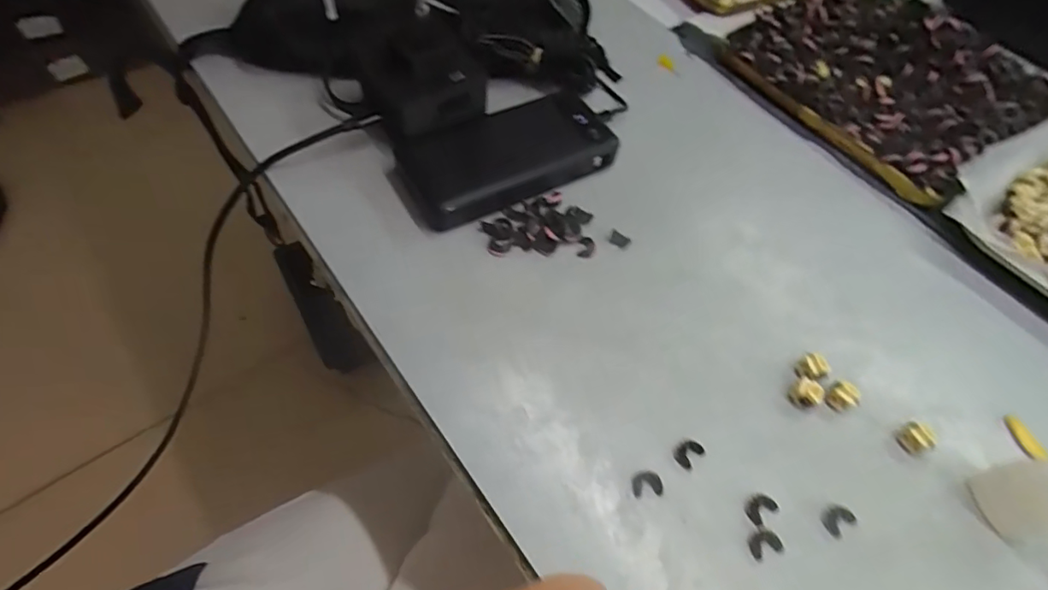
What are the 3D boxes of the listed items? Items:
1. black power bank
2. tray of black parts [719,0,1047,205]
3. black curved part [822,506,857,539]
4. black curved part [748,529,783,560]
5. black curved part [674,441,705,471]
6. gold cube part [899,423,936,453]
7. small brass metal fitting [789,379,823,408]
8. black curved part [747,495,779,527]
[{"bbox_3d":[-0.010,-0.104,0.400,0.155,0.018,0.079,-21,63,-17],"label":"black power bank"},{"bbox_3d":[0.330,-0.204,0.494,0.218,0.032,0.231,-31,65,-23],"label":"tray of black parts"},{"bbox_3d":[0.170,0.120,0.291,0.017,0.004,0.013,-28,65,-20],"label":"black curved part"},{"bbox_3d":[0.126,0.129,0.281,0.017,0.004,0.012,-13,60,-12],"label":"black curved part"},{"bbox_3d":[0.093,0.088,0.302,0.017,0.004,0.012,-38,68,-24],"label":"black curved part"},{"bbox_3d":[0.229,0.084,0.316,0.015,0.011,0.015,-15,61,-13],"label":"gold cube part"},{"bbox_3d":[0.170,0.059,0.326,0.015,0.013,0.016,2,58,-3],"label":"small brass metal fitting"},{"bbox_3d":[0.127,0.114,0.290,0.018,0.004,0.012,-27,64,-19],"label":"black curved part"}]

